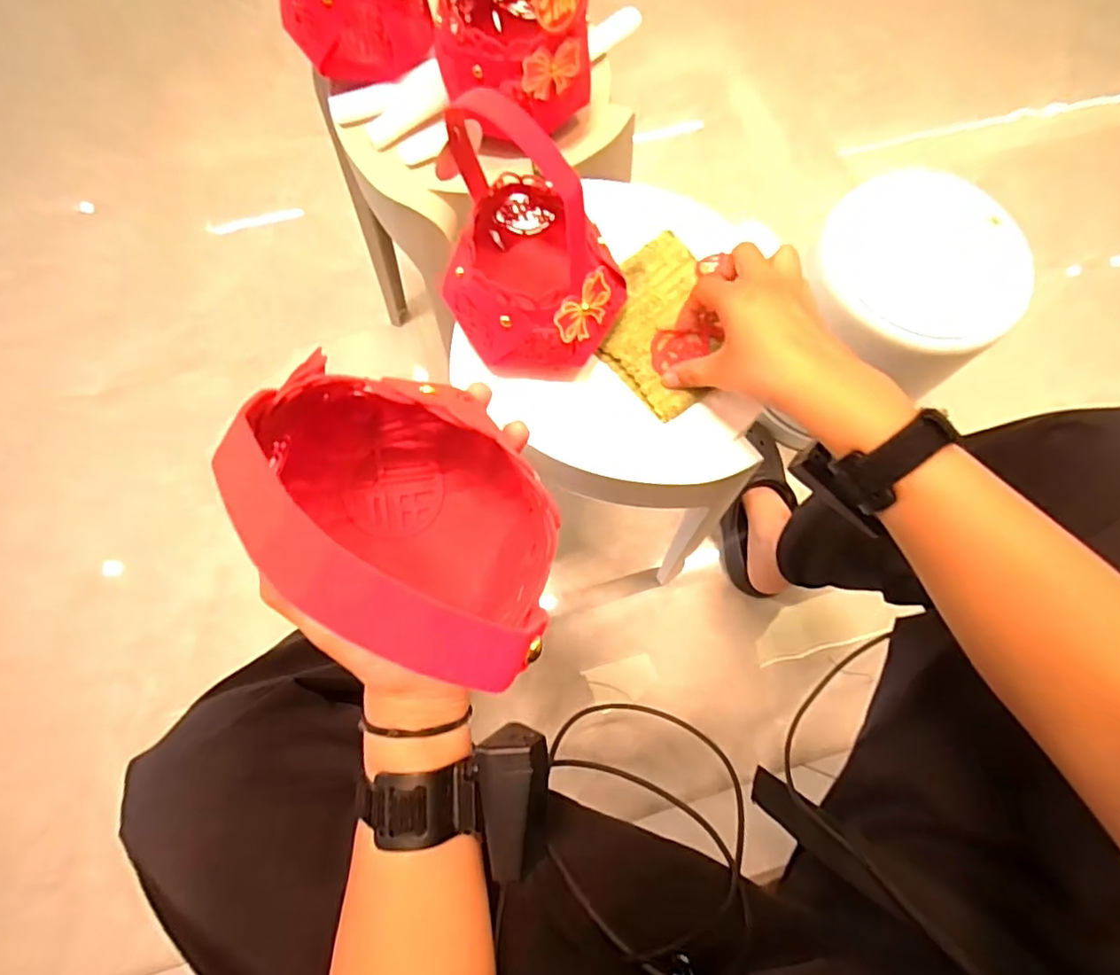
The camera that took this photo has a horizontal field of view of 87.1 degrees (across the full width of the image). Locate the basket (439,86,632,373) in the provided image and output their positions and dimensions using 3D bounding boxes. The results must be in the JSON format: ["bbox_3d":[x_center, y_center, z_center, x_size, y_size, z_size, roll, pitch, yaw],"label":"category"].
[{"bbox_3d":[-0.024,-0.158,0.388,0.132,0.154,0.109,39,77,9],"label":"basket"}]

